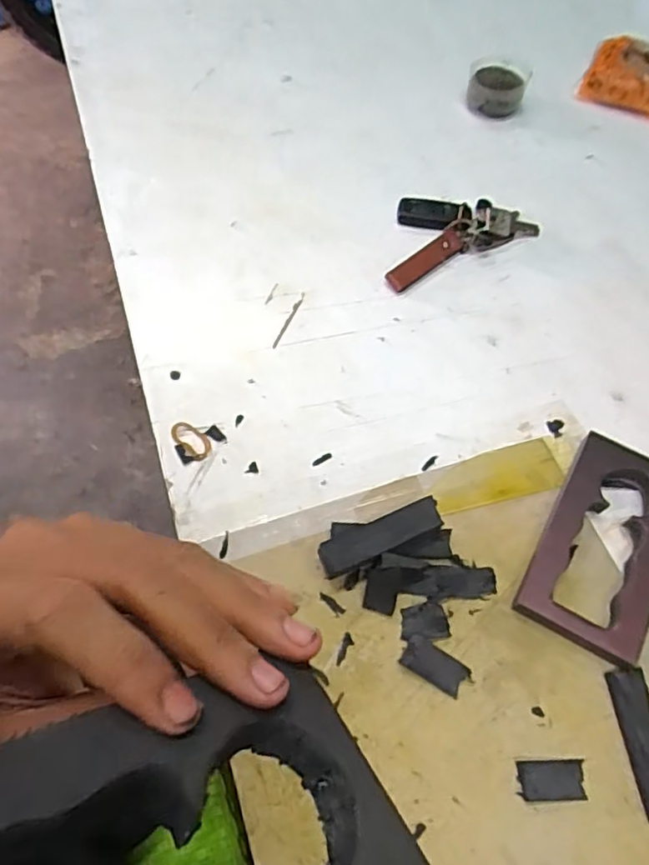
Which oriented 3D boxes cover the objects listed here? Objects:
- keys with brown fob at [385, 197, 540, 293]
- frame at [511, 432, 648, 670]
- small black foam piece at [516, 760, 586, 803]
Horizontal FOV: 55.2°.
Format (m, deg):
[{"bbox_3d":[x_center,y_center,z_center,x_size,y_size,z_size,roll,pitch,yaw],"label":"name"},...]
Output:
[{"bbox_3d":[0.111,-0.189,0.570,0.149,0.018,0.080,-25,66,-14],"label":"keys with brown fob"},{"bbox_3d":[0.191,0.077,0.419,0.078,0.022,0.143,28,65,12],"label":"frame"},{"bbox_3d":[0.133,0.203,0.361,0.039,0.007,0.021,0,62,-2],"label":"small black foam piece"}]

